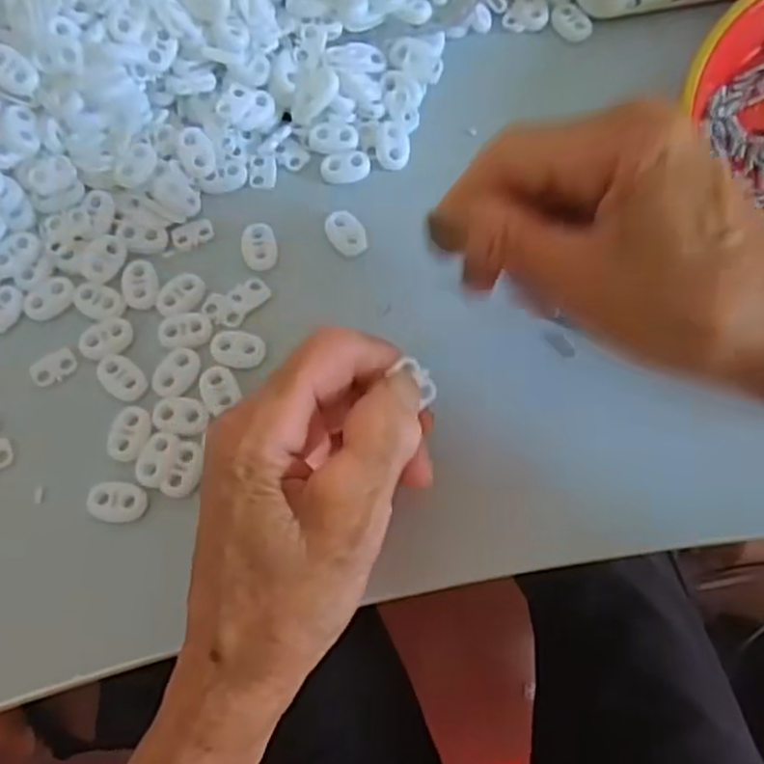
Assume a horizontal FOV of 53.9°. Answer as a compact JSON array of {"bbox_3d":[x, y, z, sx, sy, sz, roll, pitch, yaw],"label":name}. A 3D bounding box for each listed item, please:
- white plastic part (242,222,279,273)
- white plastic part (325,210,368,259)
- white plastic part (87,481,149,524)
[{"bbox_3d":[-0.053,-0.058,0.326,0.015,0.006,0.022,-11,72,-4],"label":"white plastic part"},{"bbox_3d":[-0.016,-0.065,0.327,0.015,0.004,0.022,-30,74,-9],"label":"white plastic part"},{"bbox_3d":[-0.101,0.046,0.286,0.021,0.005,0.015,5,72,2],"label":"white plastic part"}]

